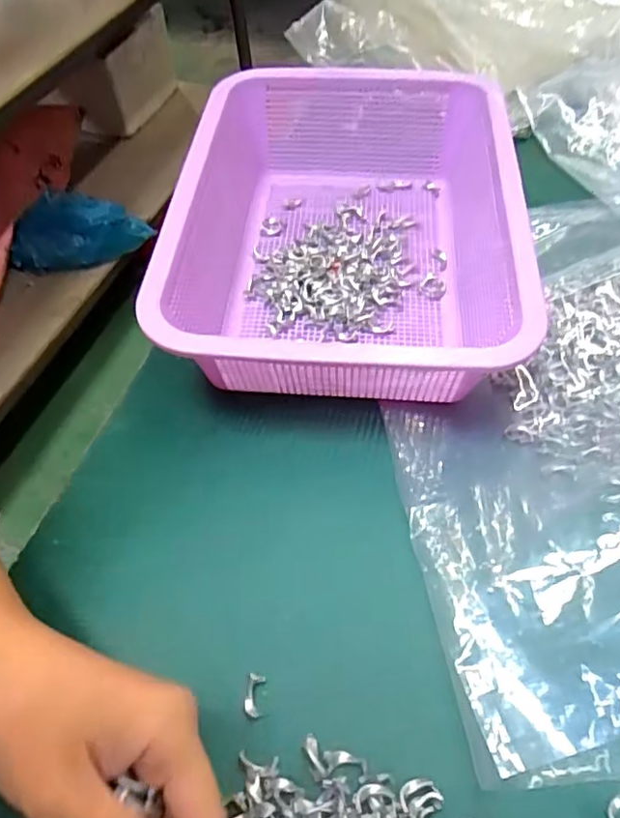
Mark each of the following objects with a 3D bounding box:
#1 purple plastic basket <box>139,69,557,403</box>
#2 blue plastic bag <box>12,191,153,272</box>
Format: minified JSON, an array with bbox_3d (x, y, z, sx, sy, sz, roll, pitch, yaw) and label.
[{"bbox_3d":[0.029,-0.124,0.418,0.225,0.081,0.288,3,55,6],"label":"purple plastic basket"},{"bbox_3d":[-0.488,-0.361,1.212,0.293,0.123,0.086,-6,54,15],"label":"blue plastic bag"}]

